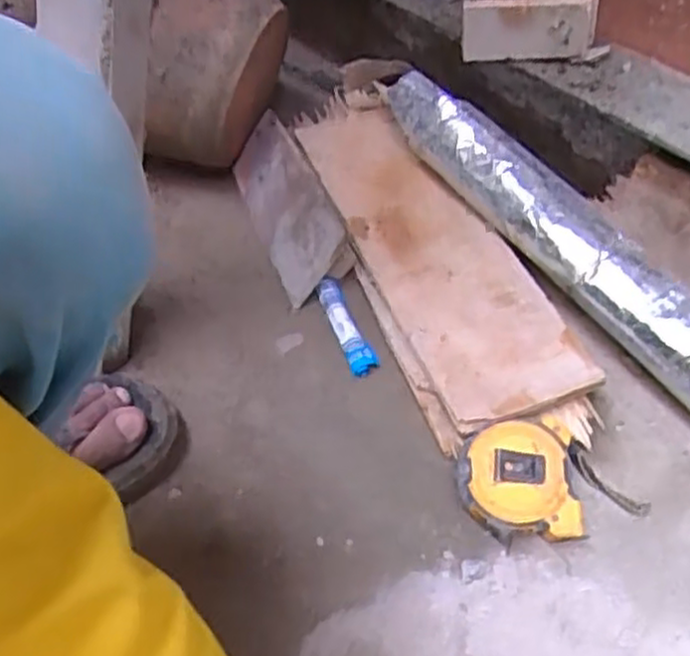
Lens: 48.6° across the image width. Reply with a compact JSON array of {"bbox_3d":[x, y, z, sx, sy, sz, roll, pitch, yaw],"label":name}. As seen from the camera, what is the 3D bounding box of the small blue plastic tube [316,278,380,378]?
[{"bbox_3d":[0.001,0.000,0.644,0.023,0.018,0.092,-20,55,-13],"label":"small blue plastic tube"}]

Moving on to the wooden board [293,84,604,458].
[{"bbox_3d":[0.066,-0.070,0.677,0.131,0.043,0.424,-19,54,-11],"label":"wooden board"}]

